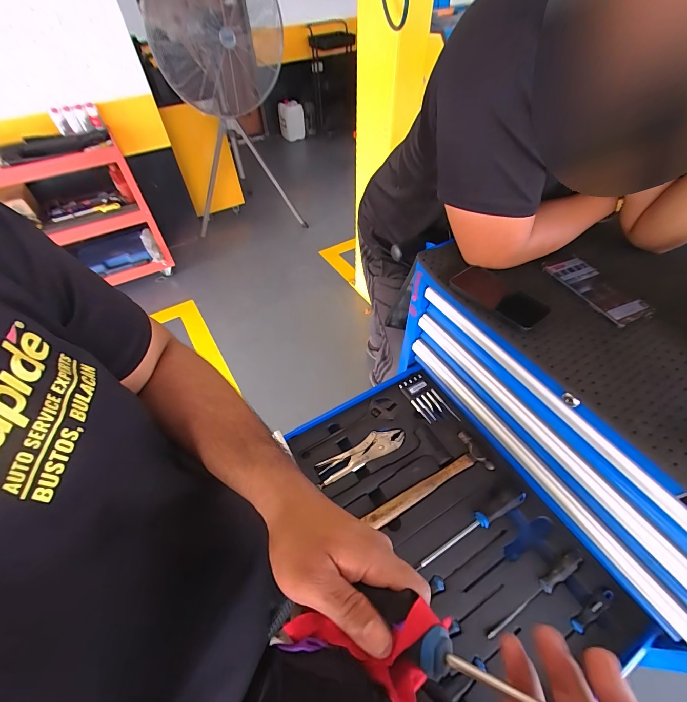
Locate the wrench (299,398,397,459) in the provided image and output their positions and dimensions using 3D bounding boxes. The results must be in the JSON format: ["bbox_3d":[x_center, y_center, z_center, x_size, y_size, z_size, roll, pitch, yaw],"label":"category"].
[{"bbox_3d":[0.014,0.166,0.759,0.241,0.011,0.059,-22,53,-15],"label":"wrench"}]

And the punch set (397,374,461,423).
[{"bbox_3d":[0.196,0.118,0.790,0.065,0.013,0.135,-26,54,-18],"label":"punch set"}]

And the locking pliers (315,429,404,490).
[{"bbox_3d":[0.038,0.218,0.714,0.207,0.014,0.053,-25,54,-17],"label":"locking pliers"}]

